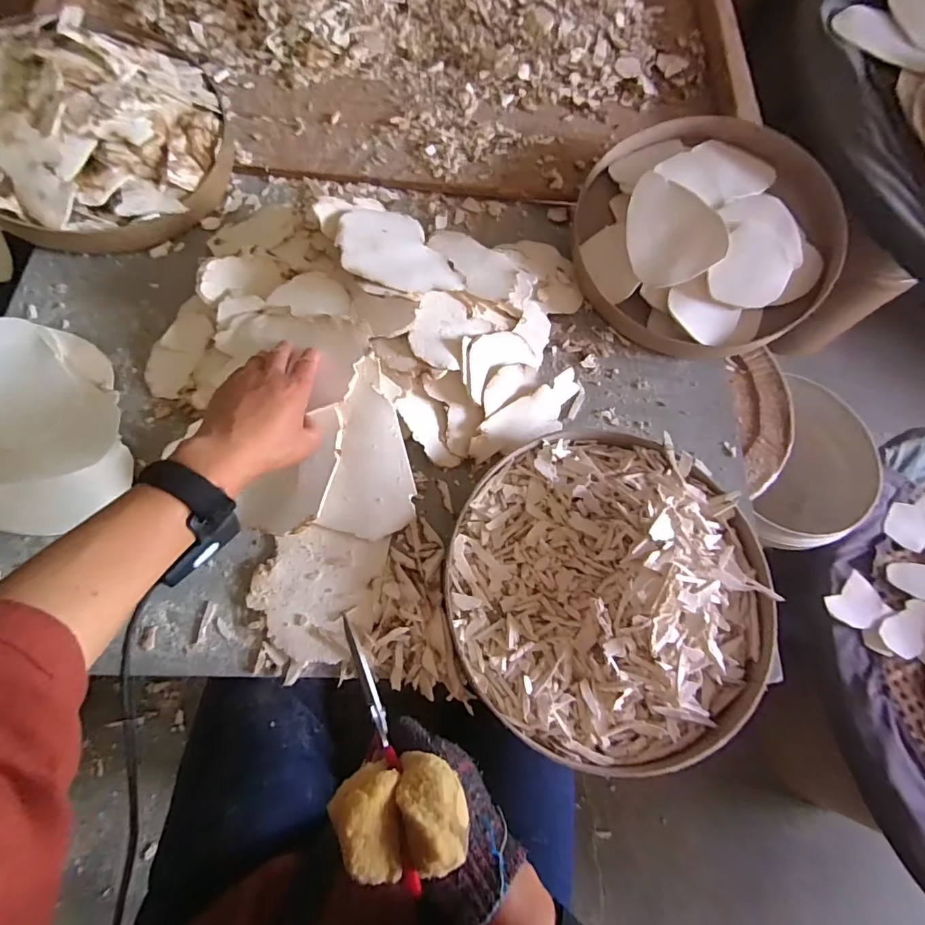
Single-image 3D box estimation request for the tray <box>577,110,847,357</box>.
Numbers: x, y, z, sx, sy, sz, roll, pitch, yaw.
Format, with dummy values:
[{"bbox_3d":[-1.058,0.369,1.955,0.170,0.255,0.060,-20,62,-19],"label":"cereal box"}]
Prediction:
[{"bbox_3d":[0.288,-0.274,0.573,0.295,0.084,0.268,32,73,6],"label":"tray"}]

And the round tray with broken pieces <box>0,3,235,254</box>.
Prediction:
[{"bbox_3d":[-0.426,-0.375,0.541,0.297,0.119,0.250,-28,77,-12],"label":"round tray with broken pieces"}]

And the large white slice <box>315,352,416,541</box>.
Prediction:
[{"bbox_3d":[-0.093,-0.015,0.468,0.087,0.011,0.171,-1,86,-2],"label":"large white slice"}]

